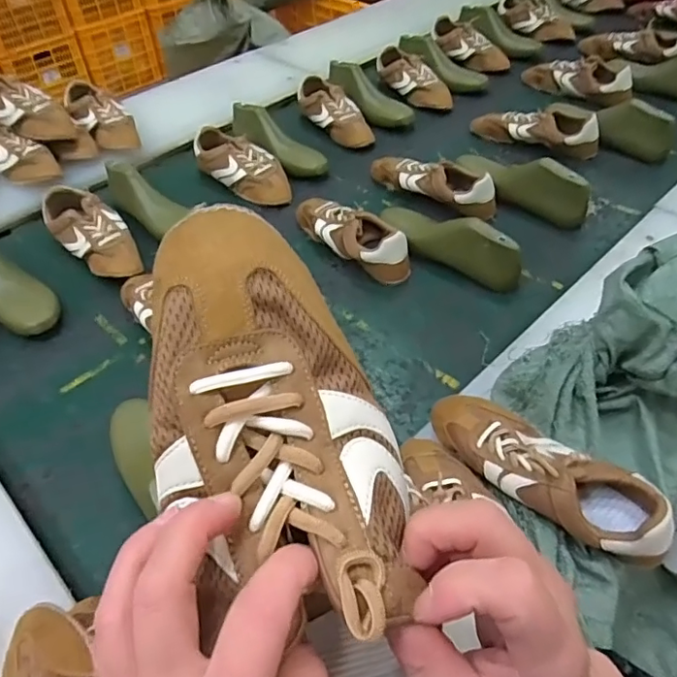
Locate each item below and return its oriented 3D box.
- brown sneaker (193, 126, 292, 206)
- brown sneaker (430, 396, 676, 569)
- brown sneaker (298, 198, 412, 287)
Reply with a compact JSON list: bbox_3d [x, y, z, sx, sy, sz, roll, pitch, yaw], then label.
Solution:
[{"bbox_3d":[-0.191,-0.345,1.101,0.242,0.072,0.082,32,58,27],"label":"brown sneaker"},{"bbox_3d":[0.209,0.133,0.577,0.106,0.078,0.255,-35,56,-24],"label":"brown sneaker"},{"bbox_3d":[0.023,-0.176,0.949,0.083,0.074,0.224,-35,56,-25],"label":"brown sneaker"}]

